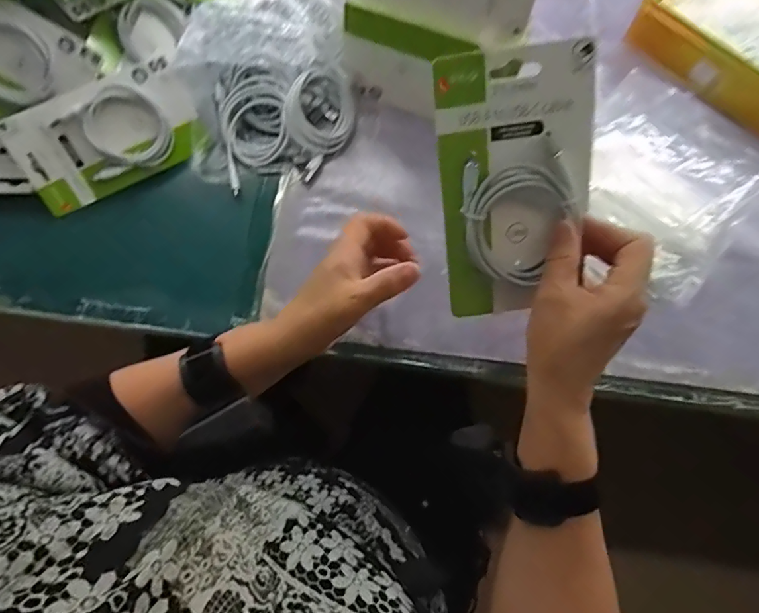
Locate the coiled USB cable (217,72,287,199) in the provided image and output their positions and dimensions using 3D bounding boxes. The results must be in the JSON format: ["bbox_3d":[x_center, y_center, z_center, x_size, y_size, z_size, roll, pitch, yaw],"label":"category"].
[{"bbox_3d":[-0.134,-0.194,0.532,0.077,0.030,0.125,-12,86,2],"label":"coiled USB cable"}]

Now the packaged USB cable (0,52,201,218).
[{"bbox_3d":[-0.283,-0.178,0.503,0.183,0.024,0.099,-29,114,-9],"label":"packaged USB cable"}]

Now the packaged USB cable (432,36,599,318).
[{"bbox_3d":[0.093,-0.076,0.328,0.099,0.178,0.017,-6,28,3],"label":"packaged USB cable"}]

